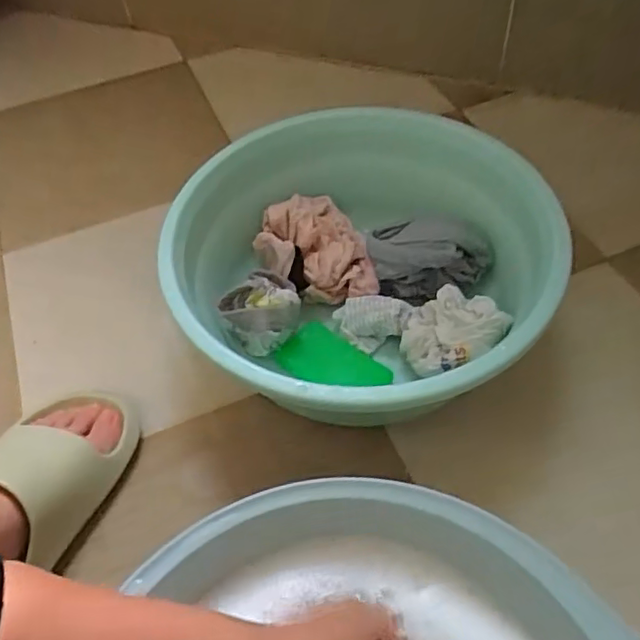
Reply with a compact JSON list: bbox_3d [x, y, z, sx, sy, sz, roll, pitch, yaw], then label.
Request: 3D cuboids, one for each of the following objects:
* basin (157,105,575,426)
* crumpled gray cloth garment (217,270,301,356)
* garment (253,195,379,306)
[{"bbox_3d":[0.036,-0.041,0.554,0.322,0.128,0.320,-2,53,3],"label":"basin"},{"bbox_3d":[-0.052,-0.009,0.561,0.068,0.044,0.067,40,94,11],"label":"crumpled gray cloth garment"},{"bbox_3d":[-0.006,-0.072,0.608,0.106,0.058,0.113,-13,53,-5],"label":"garment"}]

